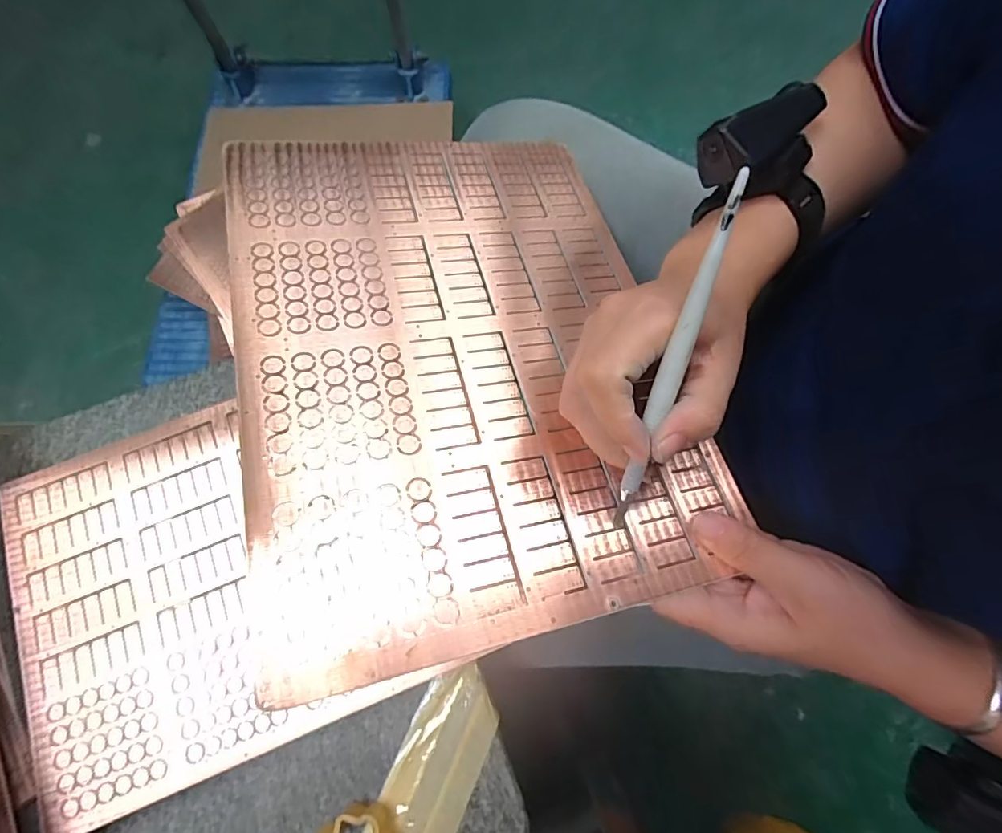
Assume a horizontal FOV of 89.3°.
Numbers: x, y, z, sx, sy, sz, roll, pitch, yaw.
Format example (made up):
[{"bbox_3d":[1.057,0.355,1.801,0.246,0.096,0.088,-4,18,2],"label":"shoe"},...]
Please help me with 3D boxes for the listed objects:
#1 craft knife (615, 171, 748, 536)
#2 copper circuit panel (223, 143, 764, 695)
[{"bbox_3d":[0.070,-0.019,0.210,0.009,0.007,0.146,15,110,3],"label":"craft knife"},{"bbox_3d":[-0.021,-0.048,0.290,0.236,0.004,0.321,-9,64,-17],"label":"copper circuit panel"}]

